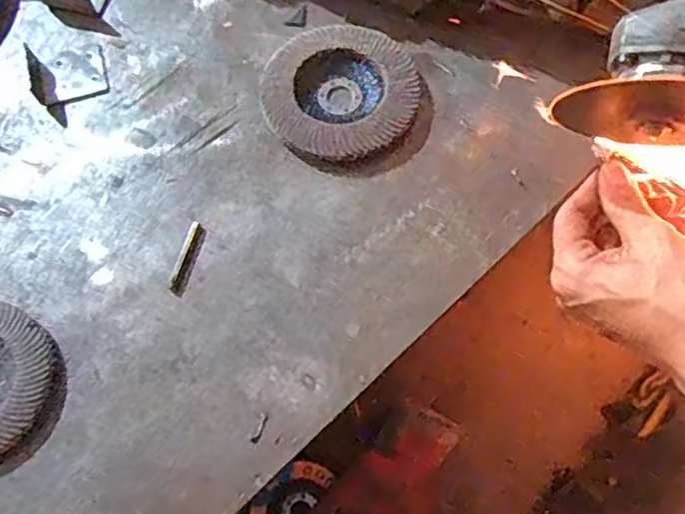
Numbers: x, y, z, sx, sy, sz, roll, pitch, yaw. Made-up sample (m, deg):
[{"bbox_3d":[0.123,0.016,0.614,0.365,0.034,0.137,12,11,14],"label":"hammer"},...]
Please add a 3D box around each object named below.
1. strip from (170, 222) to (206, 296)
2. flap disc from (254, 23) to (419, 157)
[{"bbox_3d":[-0.090,0.000,0.410,0.010,0.004,0.045,13,68,7],"label":"strip"},{"bbox_3d":[-0.003,-0.104,0.442,0.097,0.013,0.093,-1,67,1],"label":"flap disc"}]

